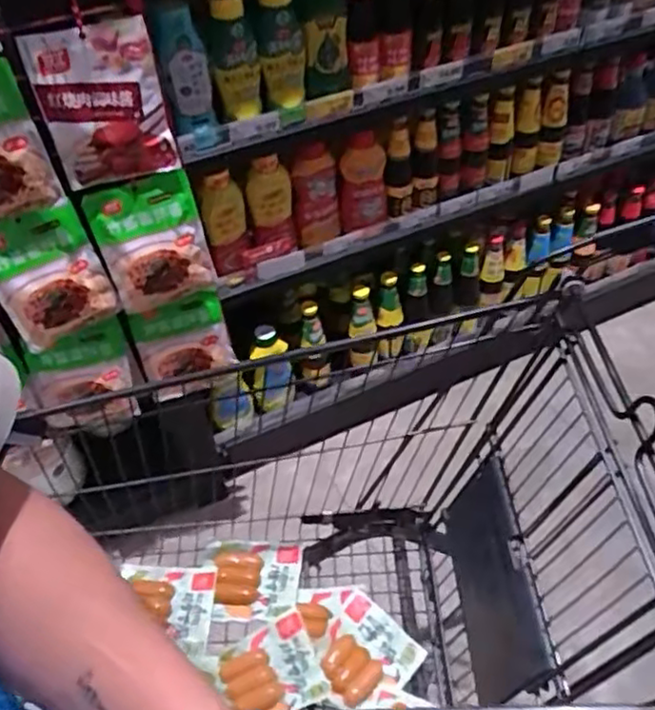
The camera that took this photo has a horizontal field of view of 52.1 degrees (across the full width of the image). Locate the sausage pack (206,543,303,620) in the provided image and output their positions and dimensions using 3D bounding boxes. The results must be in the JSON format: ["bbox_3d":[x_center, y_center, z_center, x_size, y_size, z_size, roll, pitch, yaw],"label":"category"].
[{"bbox_3d":[-0.112,0.332,0.984,0.137,0.020,0.121,1,46,6],"label":"sausage pack"}]

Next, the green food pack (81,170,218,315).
[{"bbox_3d":[-0.270,-0.167,1.039,0.155,0.202,0.050,-15,46,-9],"label":"green food pack"}]

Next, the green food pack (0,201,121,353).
[{"bbox_3d":[-0.418,-0.115,0.998,0.158,0.199,0.049,-20,47,-14],"label":"green food pack"}]

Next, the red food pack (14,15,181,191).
[{"bbox_3d":[-0.296,-0.326,0.892,0.156,0.204,0.037,-12,46,-7],"label":"red food pack"}]

